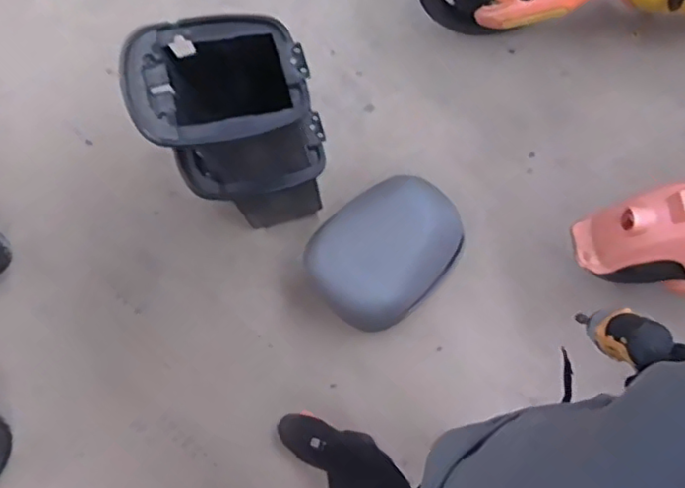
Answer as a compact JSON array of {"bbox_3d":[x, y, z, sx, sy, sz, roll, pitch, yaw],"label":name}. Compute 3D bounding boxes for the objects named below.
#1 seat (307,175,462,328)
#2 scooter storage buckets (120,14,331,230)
[{"bbox_3d":[0.104,0.019,1.446,0.352,0.138,0.267,-40,76,-11],"label":"seat"},{"bbox_3d":[-0.208,-0.219,1.303,0.301,0.572,0.225,-17,73,-5],"label":"scooter storage buckets"}]

